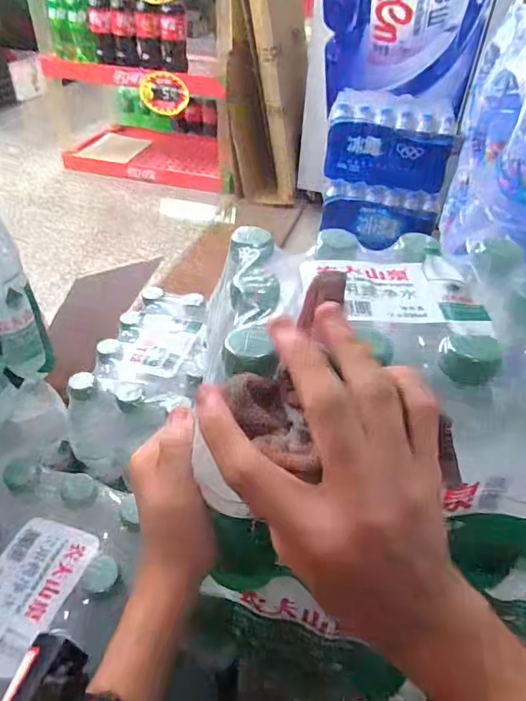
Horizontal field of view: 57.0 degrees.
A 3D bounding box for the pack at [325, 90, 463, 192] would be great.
[{"bbox_3d":[0.433,-0.710,1.636,0.408,0.238,0.183,17,42,15],"label":"pack"}]

